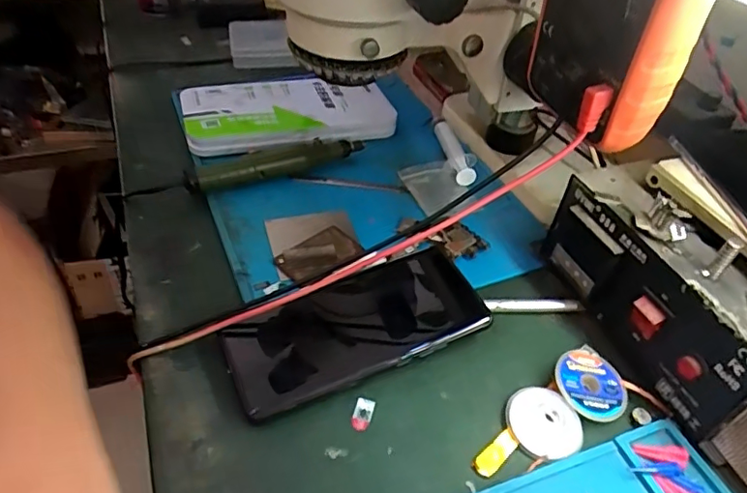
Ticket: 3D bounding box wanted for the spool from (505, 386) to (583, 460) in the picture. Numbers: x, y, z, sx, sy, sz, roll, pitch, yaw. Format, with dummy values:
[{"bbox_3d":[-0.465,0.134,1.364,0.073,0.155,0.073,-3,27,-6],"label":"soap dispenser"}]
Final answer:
[{"bbox_3d":[0.099,0.101,0.315,0.039,0.009,0.042,2,42,-2],"label":"spool"}]

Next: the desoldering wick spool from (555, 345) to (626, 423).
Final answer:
[{"bbox_3d":[0.134,0.084,0.333,0.043,0.013,0.046,2,42,-2],"label":"desoldering wick spool"}]

